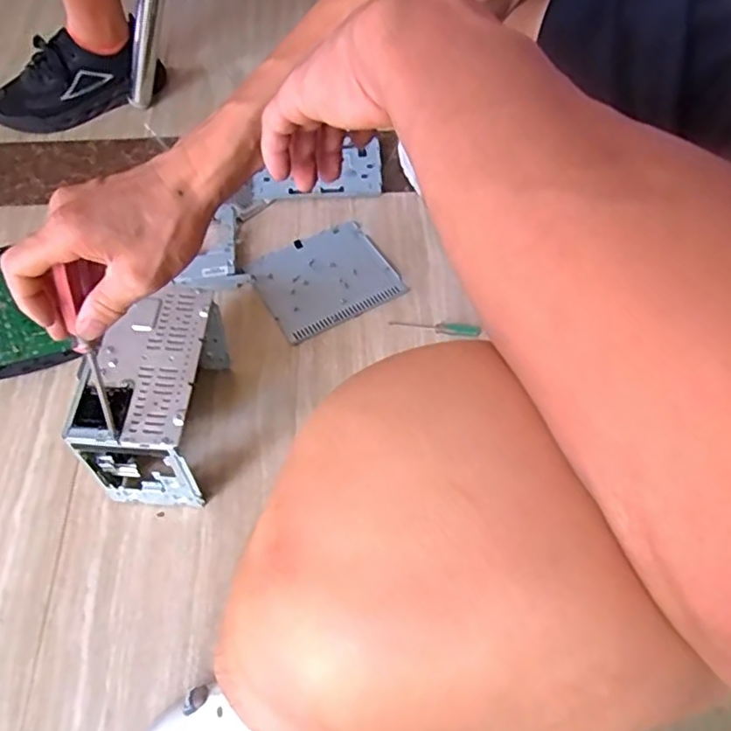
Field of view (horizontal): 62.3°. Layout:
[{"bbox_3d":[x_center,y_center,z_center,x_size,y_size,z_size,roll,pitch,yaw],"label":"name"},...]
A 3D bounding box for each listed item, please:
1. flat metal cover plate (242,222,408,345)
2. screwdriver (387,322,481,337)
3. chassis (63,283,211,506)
[{"bbox_3d":[-0.055,-0.122,0.838,0.182,0.006,0.154,-27,63,-18],"label":"flat metal cover plate"},{"bbox_3d":[0.090,-0.050,0.789,0.115,0.012,0.019,6,58,1],"label":"screwdriver"},{"bbox_3d":[-0.210,0.041,0.635,0.112,0.162,0.181,4,58,0],"label":"chassis"}]

